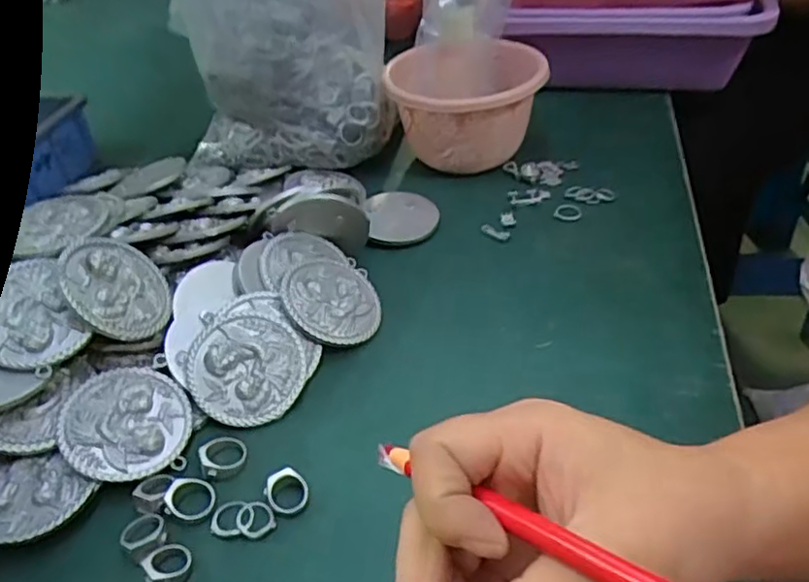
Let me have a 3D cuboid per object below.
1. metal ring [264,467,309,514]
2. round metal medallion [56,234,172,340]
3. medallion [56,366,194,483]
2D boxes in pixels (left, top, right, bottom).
[{"bbox_3d":[-0.066,0.112,0.369,0.022,0.011,0.023,-2,40,2],"label":"metal ring"},{"bbox_3d":[-0.185,-0.003,0.423,0.007,0.072,0.072,-34,27,30],"label":"round metal medallion"},{"bbox_3d":[-0.169,0.079,0.401,0.073,0.007,0.073,9,50,-16],"label":"medallion"}]

